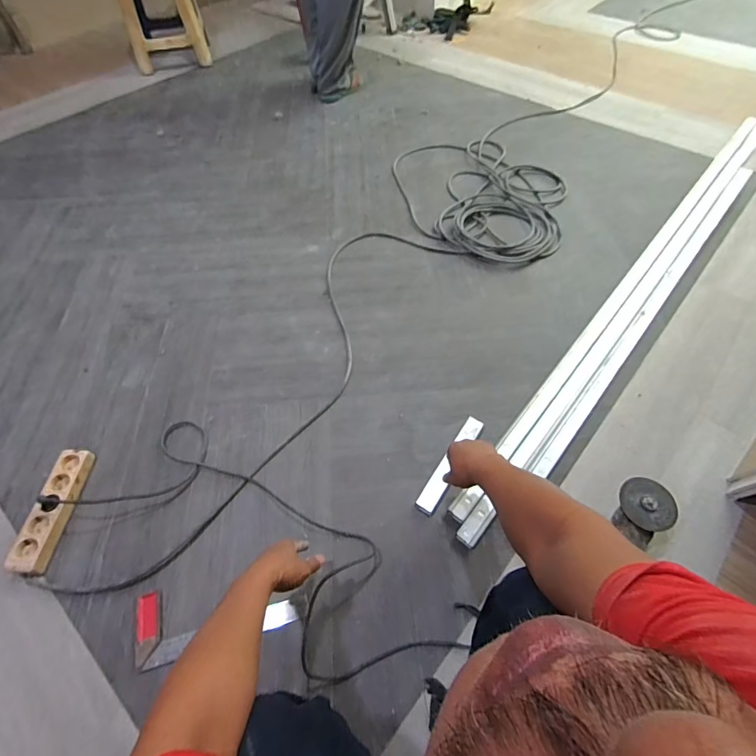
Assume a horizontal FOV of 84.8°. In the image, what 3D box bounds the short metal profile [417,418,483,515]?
[{"bbox_3d":[0.162,0.187,0.914,0.039,0.018,0.252,27,62,21],"label":"short metal profile"}]

